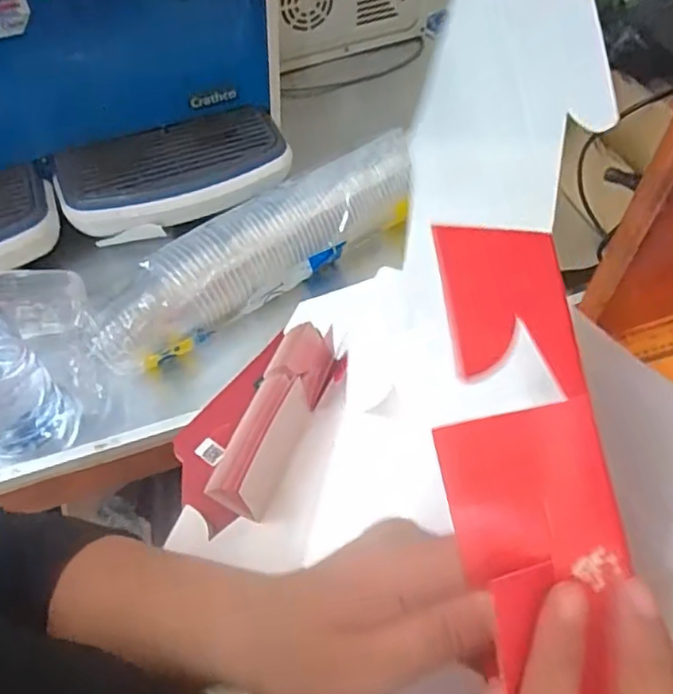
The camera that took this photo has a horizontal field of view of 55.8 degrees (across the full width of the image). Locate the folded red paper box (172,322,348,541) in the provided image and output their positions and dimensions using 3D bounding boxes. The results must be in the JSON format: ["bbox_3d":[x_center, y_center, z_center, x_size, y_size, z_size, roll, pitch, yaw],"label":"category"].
[{"bbox_3d":[-0.075,0.068,0.555,0.123,0.092,0.189,21,58,15],"label":"folded red paper box"}]

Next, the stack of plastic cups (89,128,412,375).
[{"bbox_3d":[-0.072,-0.098,0.682,0.387,0.089,0.099,-27,59,-17],"label":"stack of plastic cups"}]

